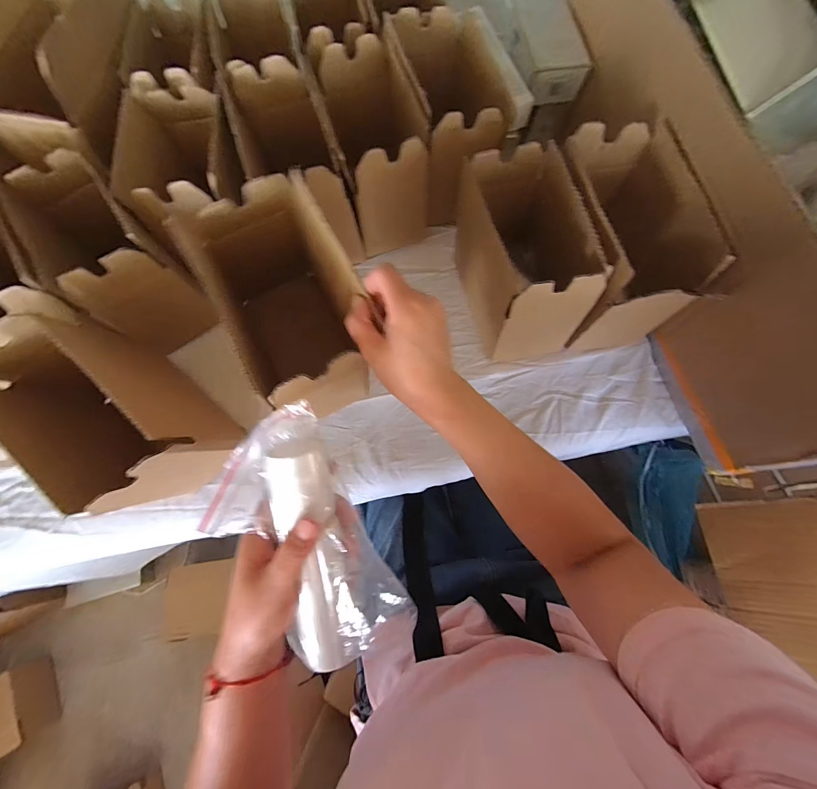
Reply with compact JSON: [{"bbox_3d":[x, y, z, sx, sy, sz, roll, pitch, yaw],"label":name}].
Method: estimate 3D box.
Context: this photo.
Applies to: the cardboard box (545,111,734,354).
[{"bbox_3d":[0.229,-0.168,0.420,0.115,0.183,0.199,-9,71,-2],"label":"cardboard box"}]

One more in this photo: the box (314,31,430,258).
[{"bbox_3d":[-0.049,-0.333,0.479,0.102,0.148,0.228,-16,72,-4],"label":"box"}]

